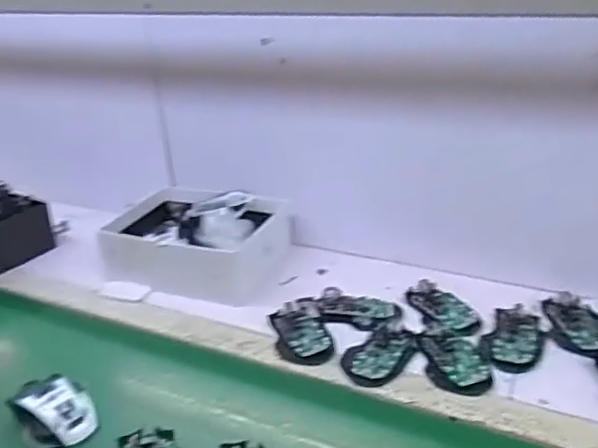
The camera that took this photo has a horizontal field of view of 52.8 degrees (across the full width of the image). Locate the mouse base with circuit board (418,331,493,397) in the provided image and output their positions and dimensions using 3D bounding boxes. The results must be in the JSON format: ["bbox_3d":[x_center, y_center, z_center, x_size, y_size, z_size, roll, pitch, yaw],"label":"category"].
[{"bbox_3d":[0.183,0.161,0.707,0.068,0.014,0.104,-2,26,-1],"label":"mouse base with circuit board"}]

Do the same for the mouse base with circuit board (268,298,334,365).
[{"bbox_3d":[0.003,0.138,0.779,0.067,0.022,0.121,-6,26,-9],"label":"mouse base with circuit board"}]

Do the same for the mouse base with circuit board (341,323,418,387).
[{"bbox_3d":[0.097,0.156,0.733,0.068,0.016,0.110,17,32,35],"label":"mouse base with circuit board"}]

